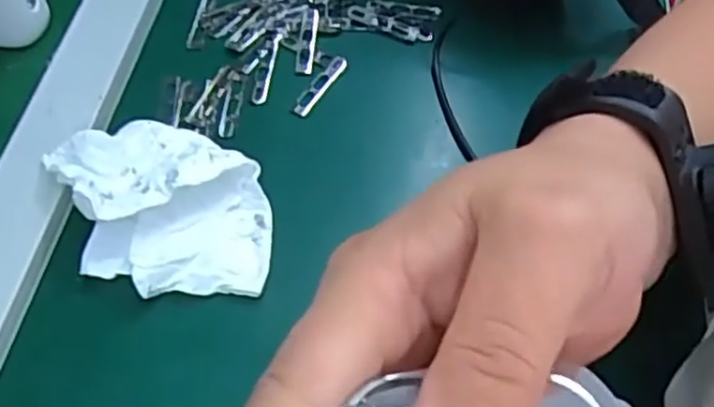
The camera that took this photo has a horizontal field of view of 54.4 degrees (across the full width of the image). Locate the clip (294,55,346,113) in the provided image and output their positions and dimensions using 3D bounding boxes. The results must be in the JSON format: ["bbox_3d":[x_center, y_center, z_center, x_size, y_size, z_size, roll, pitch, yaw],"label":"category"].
[{"bbox_3d":[-0.020,-0.064,0.376,0.010,0.006,0.042,29,62,17],"label":"clip"}]

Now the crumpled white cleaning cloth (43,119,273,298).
[{"bbox_3d":[-0.089,-0.003,0.322,0.084,0.025,0.106,-21,59,-12],"label":"crumpled white cleaning cloth"}]

